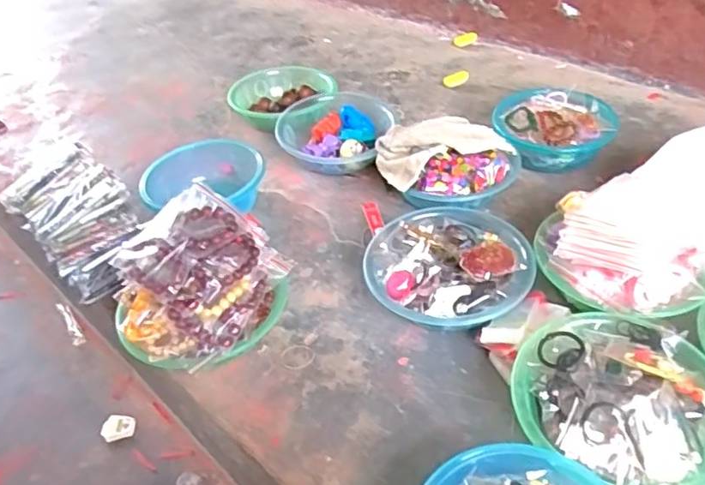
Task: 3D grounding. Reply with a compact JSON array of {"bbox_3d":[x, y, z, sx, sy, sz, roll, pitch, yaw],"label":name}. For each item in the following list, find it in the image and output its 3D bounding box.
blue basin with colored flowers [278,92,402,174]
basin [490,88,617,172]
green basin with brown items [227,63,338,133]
[{"bbox_3d":[-0.034,-0.217,1.190,0.205,0.089,0.187,-3,42,3],"label":"blue basin with colored flowers"},{"bbox_3d":[0.389,-0.225,1.151,0.223,0.082,0.200,10,44,17],"label":"basin"},{"bbox_3d":[-0.153,-0.313,1.320,0.218,0.085,0.204,-3,40,3],"label":"green basin with brown items"}]

